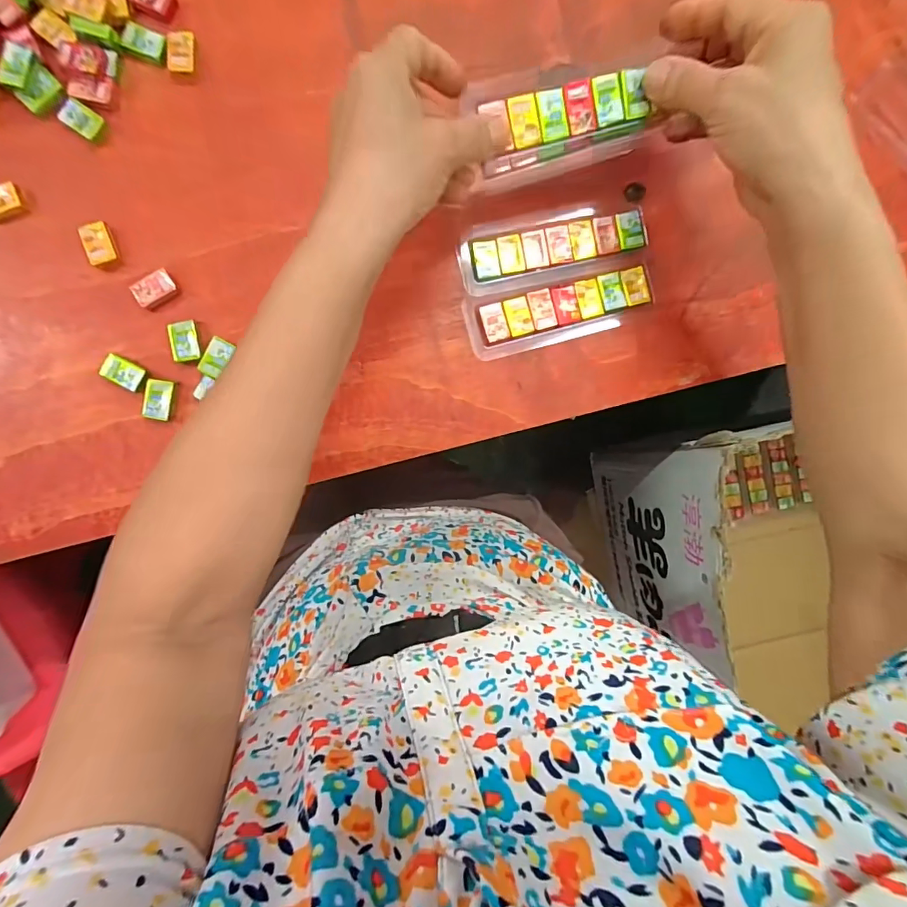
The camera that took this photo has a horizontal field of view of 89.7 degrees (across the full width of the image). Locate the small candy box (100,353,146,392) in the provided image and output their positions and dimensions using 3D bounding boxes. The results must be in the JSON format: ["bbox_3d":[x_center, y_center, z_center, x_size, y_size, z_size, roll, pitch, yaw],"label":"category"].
[{"bbox_3d":[-0.218,-0.053,0.301,0.025,0.007,0.016,28,90,-3],"label":"small candy box"}]

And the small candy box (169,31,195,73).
[{"bbox_3d":[-0.180,-0.265,0.301,0.015,0.006,0.026,2,91,-3],"label":"small candy box"}]

